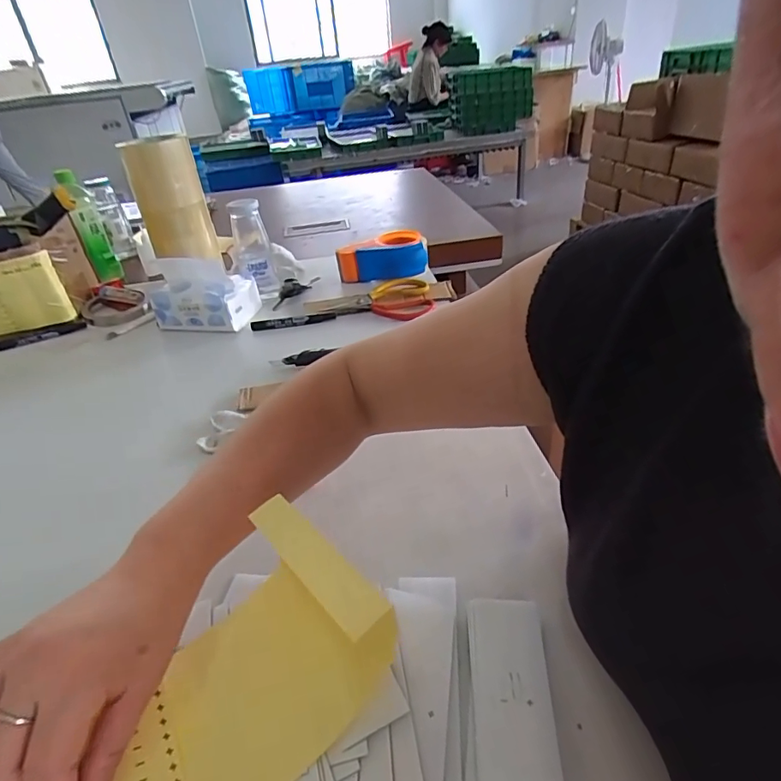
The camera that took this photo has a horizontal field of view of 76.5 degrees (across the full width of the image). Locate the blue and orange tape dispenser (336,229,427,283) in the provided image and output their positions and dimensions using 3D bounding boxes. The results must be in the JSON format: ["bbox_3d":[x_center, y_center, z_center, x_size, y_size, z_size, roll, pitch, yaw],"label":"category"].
[{"bbox_3d":[-0.018,-0.241,0.897,0.153,0.069,0.077,-9,35,-5],"label":"blue and orange tape dispenser"}]

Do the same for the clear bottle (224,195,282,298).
[{"bbox_3d":[-0.231,-0.238,0.837,0.060,0.163,0.075,-14,36,-12],"label":"clear bottle"}]

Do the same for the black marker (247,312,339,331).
[{"bbox_3d":[-0.152,-0.110,0.773,0.129,0.011,0.011,-10,35,-7],"label":"black marker"}]

